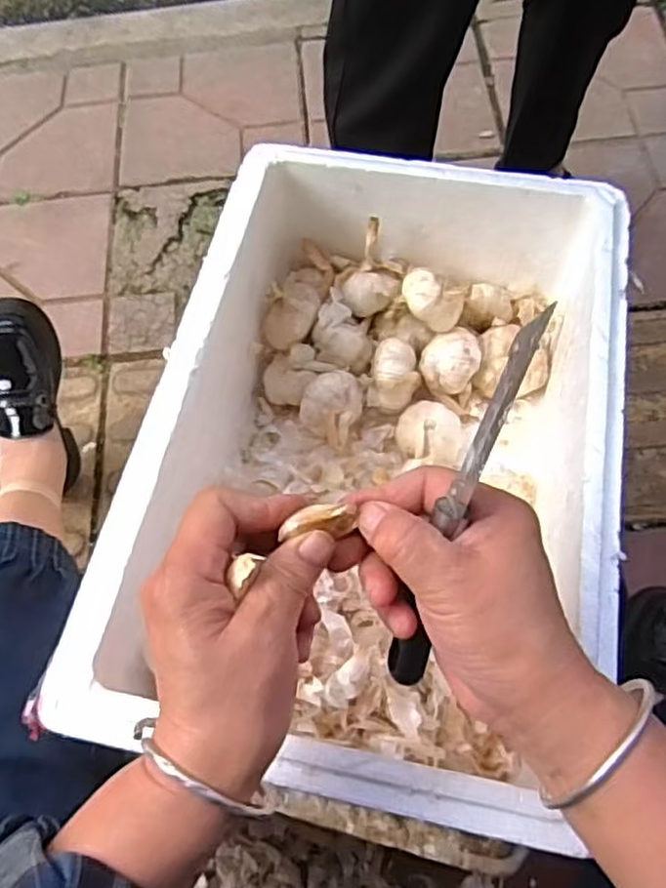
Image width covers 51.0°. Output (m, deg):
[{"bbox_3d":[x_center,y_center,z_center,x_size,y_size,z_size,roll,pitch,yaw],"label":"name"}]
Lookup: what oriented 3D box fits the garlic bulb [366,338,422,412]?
[{"bbox_3d":[0.051,-0.058,0.572,0.040,0.031,0.051,9,69,6],"label":"garlic bulb"}]

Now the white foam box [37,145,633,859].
[{"bbox_3d":[0.037,0.004,0.499,0.295,0.159,0.429,10,69,7],"label":"white foam box"}]

